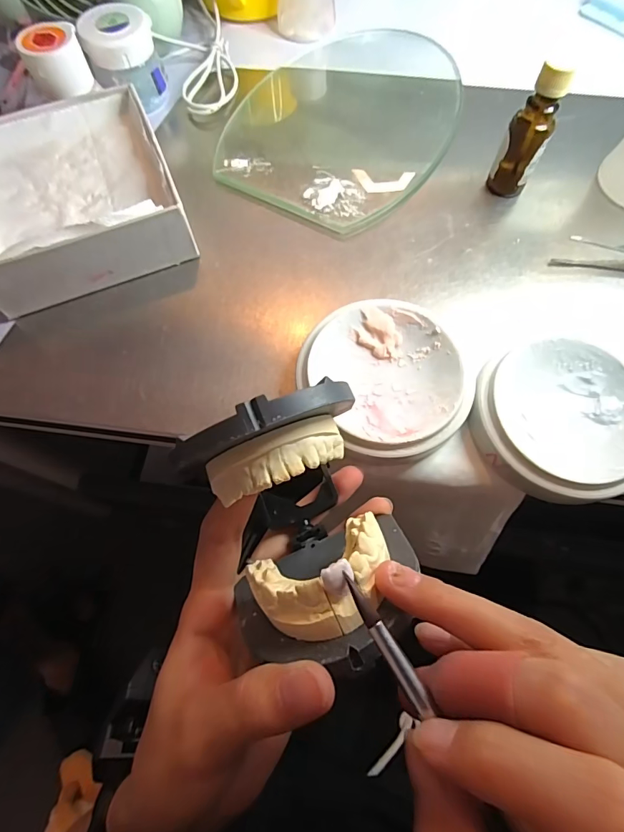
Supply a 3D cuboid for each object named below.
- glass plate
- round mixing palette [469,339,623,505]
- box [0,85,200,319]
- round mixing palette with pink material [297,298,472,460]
[{"bbox_3d":[0.032,-0.241,0.323,0.156,0.005,0.233,28,71,11],"label":"glass plate"},{"bbox_3d":[0.130,0.003,0.218,0.085,0.022,0.081,0,69,0],"label":"round mixing palette"},{"bbox_3d":[-0.155,-0.144,0.267,0.121,0.042,0.133,-21,70,-8],"label":"box"},{"bbox_3d":[0.040,-0.020,0.226,0.080,0.021,0.087,0,69,0],"label":"round mixing palette with pink material"}]

